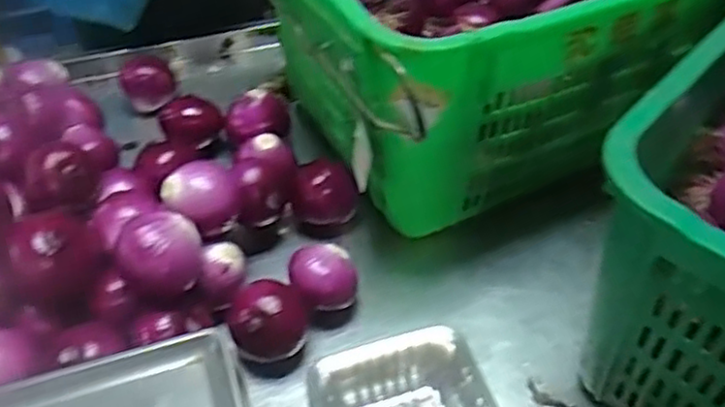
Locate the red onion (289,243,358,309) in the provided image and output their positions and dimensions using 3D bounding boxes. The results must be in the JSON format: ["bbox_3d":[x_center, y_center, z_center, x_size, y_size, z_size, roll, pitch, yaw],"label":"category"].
[{"bbox_3d":[-0.042,0.089,0.742,0.076,0.076,0.066,-15,47,-13],"label":"red onion"}]

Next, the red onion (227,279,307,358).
[{"bbox_3d":[-0.101,0.122,0.707,0.073,0.068,0.073,-1,45,1],"label":"red onion"}]

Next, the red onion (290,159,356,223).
[{"bbox_3d":[-0.045,-0.011,0.831,0.078,0.066,0.058,5,46,6],"label":"red onion"}]

